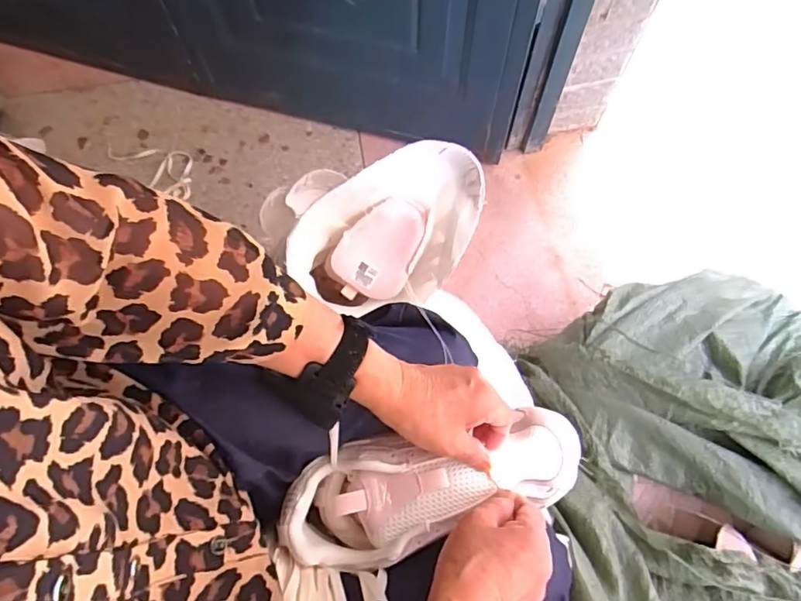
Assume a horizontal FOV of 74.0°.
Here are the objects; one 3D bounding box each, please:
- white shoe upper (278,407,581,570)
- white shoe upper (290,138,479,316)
[{"bbox_3d":[0.028,0.159,0.455,0.246,0.089,0.092,-11,67,-7],"label":"white shoe upper"},{"bbox_3d":[-0.019,-0.073,0.590,0.155,0.254,0.085,45,24,-21],"label":"white shoe upper"}]

